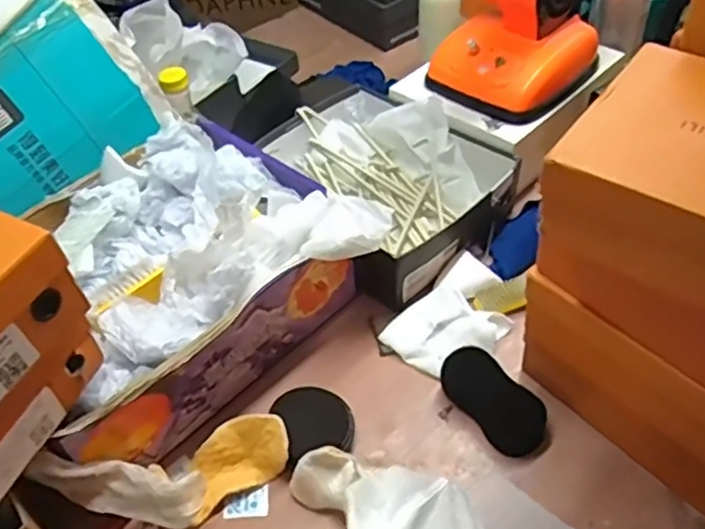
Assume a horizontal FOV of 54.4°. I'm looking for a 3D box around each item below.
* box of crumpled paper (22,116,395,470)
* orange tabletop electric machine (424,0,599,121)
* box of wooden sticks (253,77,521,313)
[{"bbox_3d":[-0.209,0.007,0.815,0.367,0.152,0.329,-34,53,-24],"label":"box of crumpled paper"},{"bbox_3d":[0.225,-0.344,0.943,0.179,0.200,0.188,29,56,28],"label":"orange tabletop electric machine"},{"bbox_3d":[0.016,-0.119,0.970,0.275,0.098,0.355,-37,54,-27],"label":"box of wooden sticks"}]

